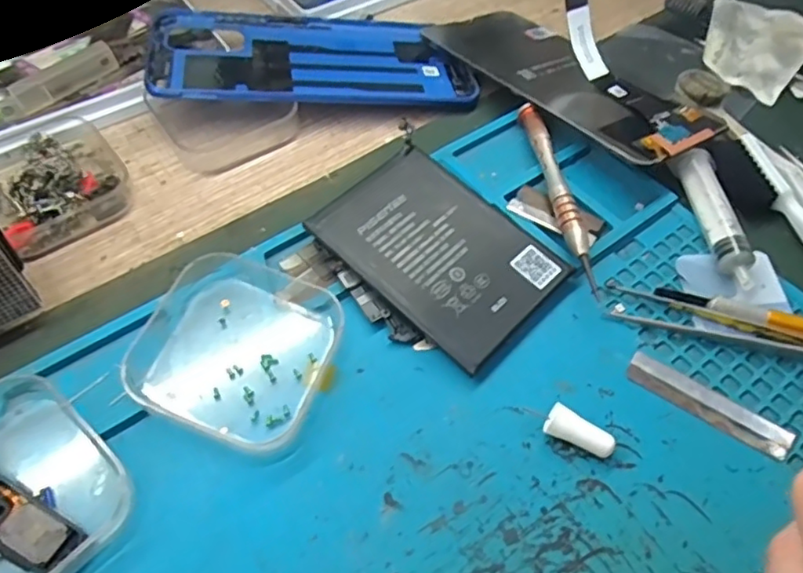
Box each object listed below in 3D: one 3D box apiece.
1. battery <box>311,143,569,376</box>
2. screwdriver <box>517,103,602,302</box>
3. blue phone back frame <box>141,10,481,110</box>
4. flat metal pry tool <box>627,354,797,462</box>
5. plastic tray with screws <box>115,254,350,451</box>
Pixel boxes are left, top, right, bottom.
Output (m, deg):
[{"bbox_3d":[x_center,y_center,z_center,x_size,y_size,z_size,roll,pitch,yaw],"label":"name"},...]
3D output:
[{"bbox_3d":[0.015,-0.016,0.240,0.088,0.004,0.064,41,65,17],"label":"battery"},{"bbox_3d":[0.068,-0.044,0.266,0.011,0.013,0.104,-6,56,-5],"label":"screwdriver"},{"bbox_3d":[-0.045,-0.119,0.313,0.162,0.007,0.079,-3,52,-14],"label":"blue phone back frame"},{"bbox_3d":[0.110,0.041,0.214,0.057,0.004,0.013,31,60,19],"label":"flat metal pry tool"},{"bbox_3d":[-0.060,0.019,0.215,0.066,0.020,0.066,17,57,10],"label":"plastic tray with screws"}]

